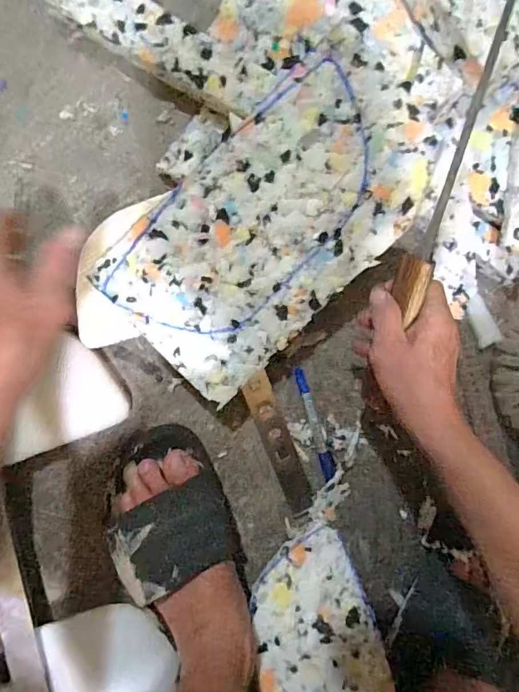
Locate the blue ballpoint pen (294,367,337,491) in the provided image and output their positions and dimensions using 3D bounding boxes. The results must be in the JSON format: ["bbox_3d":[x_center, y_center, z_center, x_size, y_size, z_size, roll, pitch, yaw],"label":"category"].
[{"bbox_3d":[0.060,0.085,0.475,0.016,0.010,0.130,-16,96,-8],"label":"blue ballpoint pen"}]

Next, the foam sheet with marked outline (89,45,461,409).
[{"bbox_3d":[0.033,-0.121,0.396,0.341,0.024,0.162,-43,102,2],"label":"foam sheet with marked outline"}]

